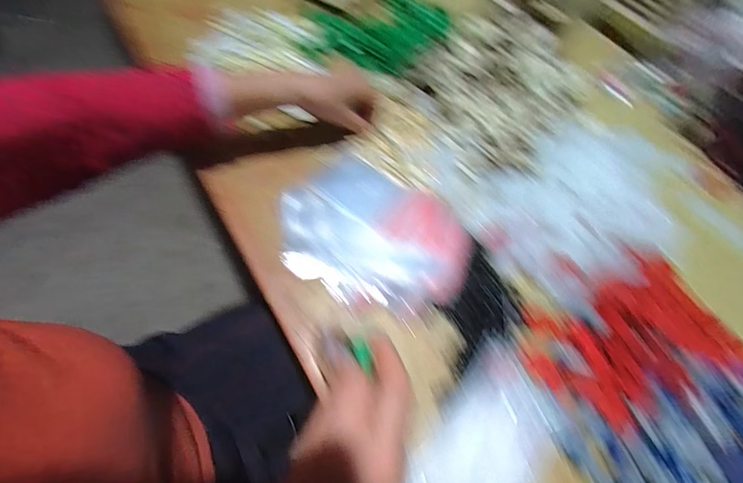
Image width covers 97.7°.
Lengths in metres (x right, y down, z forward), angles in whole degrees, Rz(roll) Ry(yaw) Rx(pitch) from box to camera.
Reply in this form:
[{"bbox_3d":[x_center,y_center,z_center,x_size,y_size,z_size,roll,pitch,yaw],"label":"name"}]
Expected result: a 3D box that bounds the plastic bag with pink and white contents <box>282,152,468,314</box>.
[{"bbox_3d":[0.004,-0.008,0.394,0.223,0.015,0.173,25,66,9],"label":"plastic bag with pink and white contents"}]

